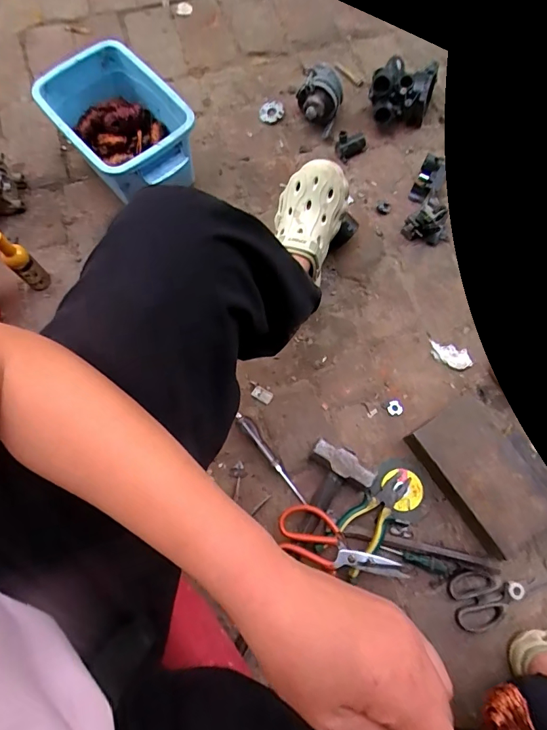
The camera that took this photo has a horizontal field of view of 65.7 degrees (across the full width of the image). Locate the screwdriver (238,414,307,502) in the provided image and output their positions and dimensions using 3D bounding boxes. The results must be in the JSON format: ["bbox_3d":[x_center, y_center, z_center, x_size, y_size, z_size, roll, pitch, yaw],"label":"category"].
[{"bbox_3d":[-0.001,0.157,0.728,0.022,0.029,0.184,-39,77,-10],"label":"screwdriver"}]

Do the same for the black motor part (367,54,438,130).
[{"bbox_3d":[0.250,-0.529,0.844,0.119,0.106,0.098,12,74,3],"label":"black motor part"}]

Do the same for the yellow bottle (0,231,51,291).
[{"bbox_3d":[-0.468,-0.190,0.785,0.035,0.149,0.045,42,78,11],"label":"yellow bottle"}]

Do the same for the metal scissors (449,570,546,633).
[{"bbox_3d":[0.353,0.354,0.659,0.154,0.017,0.079,-18,75,-5],"label":"metal scissors"}]

